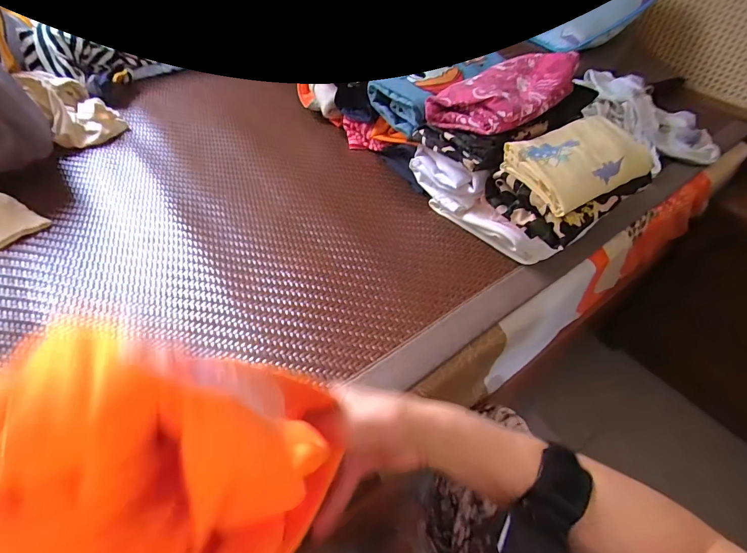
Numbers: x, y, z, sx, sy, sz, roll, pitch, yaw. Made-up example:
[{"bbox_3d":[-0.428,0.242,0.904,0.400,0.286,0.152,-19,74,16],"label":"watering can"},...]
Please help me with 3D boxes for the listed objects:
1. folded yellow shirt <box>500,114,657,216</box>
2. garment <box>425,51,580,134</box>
[{"bbox_3d":[0.260,-0.148,0.494,0.168,0.048,0.101,-22,52,-23],"label":"folded yellow shirt"},{"bbox_3d":[0.180,-0.252,0.540,0.183,0.072,0.114,-27,54,-26],"label":"garment"}]

